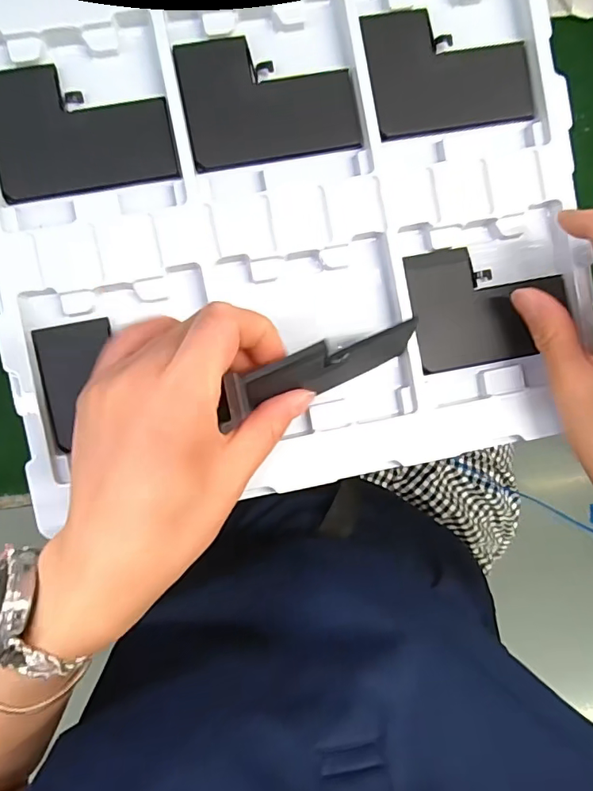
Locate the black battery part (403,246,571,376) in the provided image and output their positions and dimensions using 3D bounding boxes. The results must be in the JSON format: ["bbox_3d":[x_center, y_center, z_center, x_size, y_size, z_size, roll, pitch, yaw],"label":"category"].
[{"bbox_3d":[0.108,-0.052,0.276,0.090,0.008,0.066,-11,93,-7],"label":"black battery part"}]

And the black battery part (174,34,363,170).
[{"bbox_3d":[-0.015,-0.159,0.263,0.089,0.006,0.064,-11,93,-5],"label":"black battery part"}]

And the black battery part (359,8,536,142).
[{"bbox_3d":[0.082,-0.179,0.269,0.089,0.008,0.064,-12,93,-5],"label":"black battery part"}]

